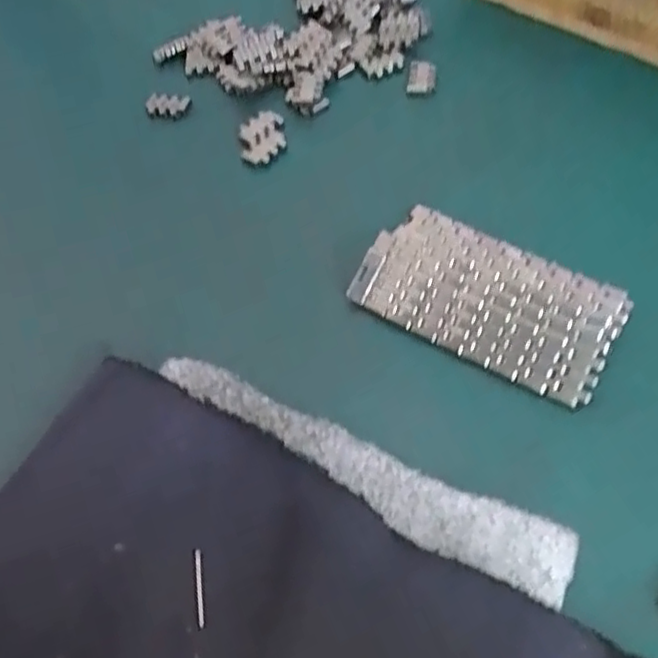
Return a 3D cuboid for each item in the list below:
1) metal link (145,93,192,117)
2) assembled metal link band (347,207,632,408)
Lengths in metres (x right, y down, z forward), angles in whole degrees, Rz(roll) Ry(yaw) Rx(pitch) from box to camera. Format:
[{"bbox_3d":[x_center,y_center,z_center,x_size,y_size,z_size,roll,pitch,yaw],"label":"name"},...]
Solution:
[{"bbox_3d":[-0.075,-0.105,0.323,0.021,0.006,0.011,7,56,9],"label":"metal link"},{"bbox_3d":[0.056,-0.013,0.241,0.086,0.012,0.049,26,60,21],"label":"assembled metal link band"}]

